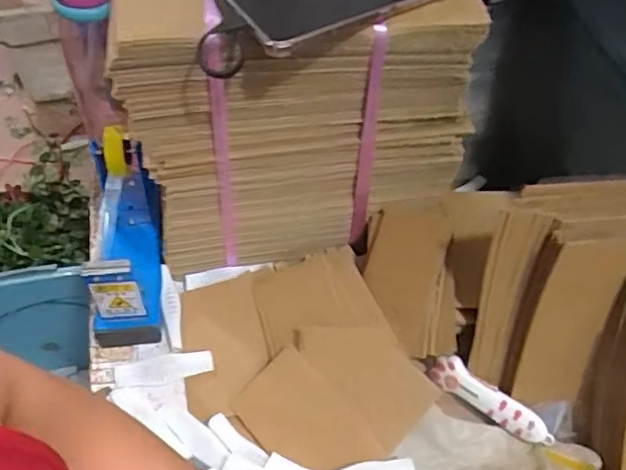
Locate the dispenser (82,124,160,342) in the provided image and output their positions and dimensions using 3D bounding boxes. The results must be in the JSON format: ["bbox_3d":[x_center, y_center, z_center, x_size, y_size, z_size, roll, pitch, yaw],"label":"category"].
[{"bbox_3d":[-0.202,0.002,0.643,0.069,0.128,0.191,-8,54,-7],"label":"dispenser"}]

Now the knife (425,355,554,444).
[{"bbox_3d":[0.164,0.154,0.562,0.116,0.032,0.013,32,15,22],"label":"knife"}]

